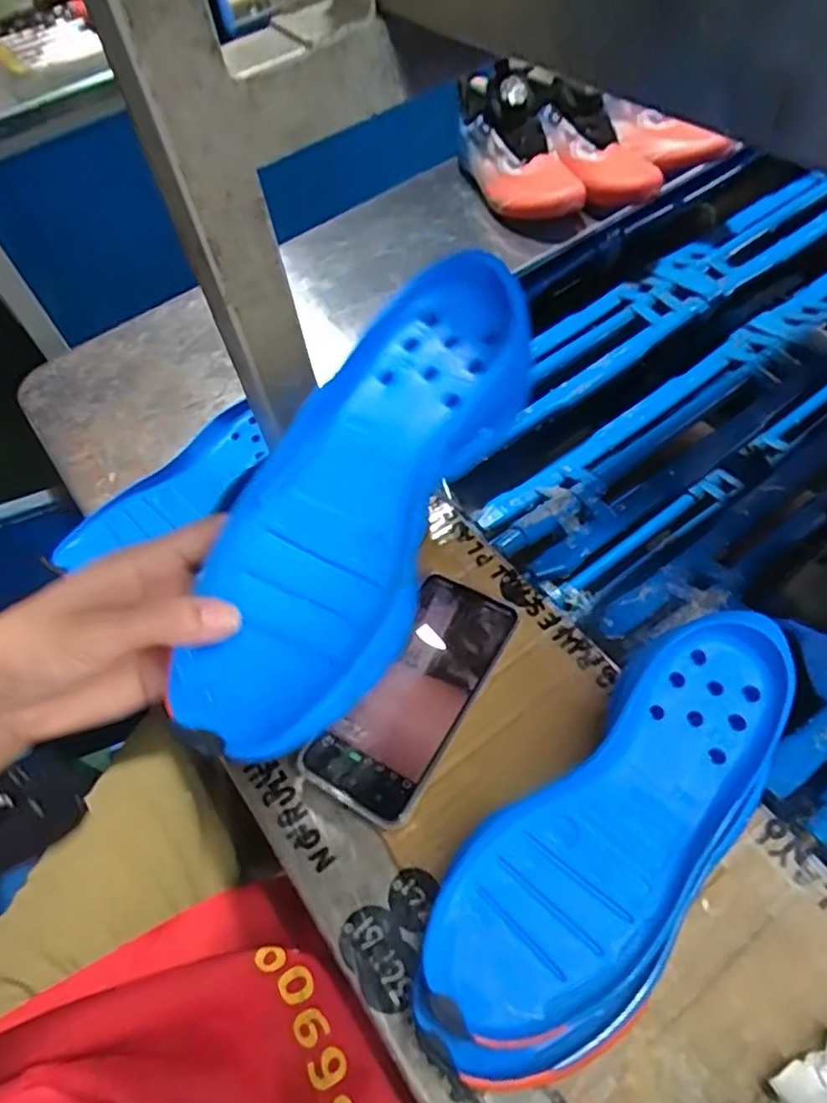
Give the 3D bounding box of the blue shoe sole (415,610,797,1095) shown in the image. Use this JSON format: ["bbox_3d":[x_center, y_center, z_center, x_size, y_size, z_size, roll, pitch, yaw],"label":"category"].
[{"bbox_3d":[0.101,0.140,0.323,0.094,0.037,0.247,37,80,27],"label":"blue shoe sole"}]

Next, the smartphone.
[{"bbox_3d":[0.003,0.087,0.419,0.072,0.010,0.163,27,63,23],"label":"smartphone"}]

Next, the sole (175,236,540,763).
[{"bbox_3d":[-0.025,-0.026,0.281,0.091,0.030,0.228,22,73,20],"label":"sole"}]

